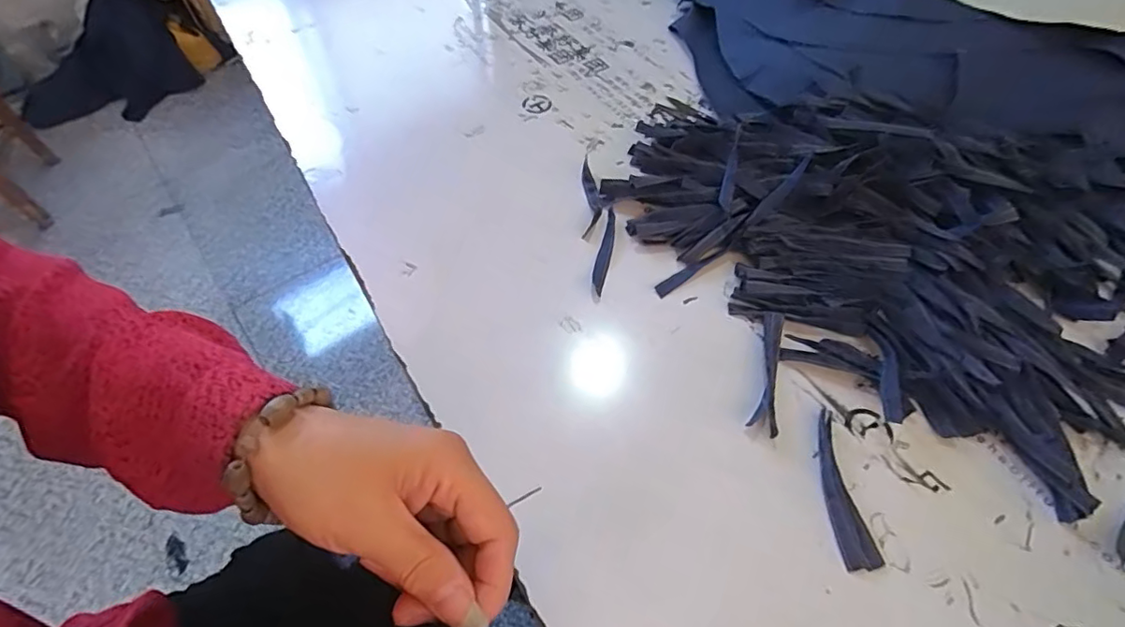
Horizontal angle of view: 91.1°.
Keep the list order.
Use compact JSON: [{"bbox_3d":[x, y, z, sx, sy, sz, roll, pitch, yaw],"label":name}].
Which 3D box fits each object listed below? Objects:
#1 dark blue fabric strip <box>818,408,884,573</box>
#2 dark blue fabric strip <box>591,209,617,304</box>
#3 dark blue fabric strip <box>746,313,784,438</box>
[{"bbox_3d":[0.156,0.098,0.312,0.020,0.006,0.087,-4,54,-2],"label":"dark blue fabric strip"},{"bbox_3d":[0.032,-0.046,0.420,0.010,0.004,0.091,10,55,8],"label":"dark blue fabric strip"},{"bbox_3d":[0.132,0.035,0.354,0.016,0.005,0.089,12,55,10],"label":"dark blue fabric strip"}]

